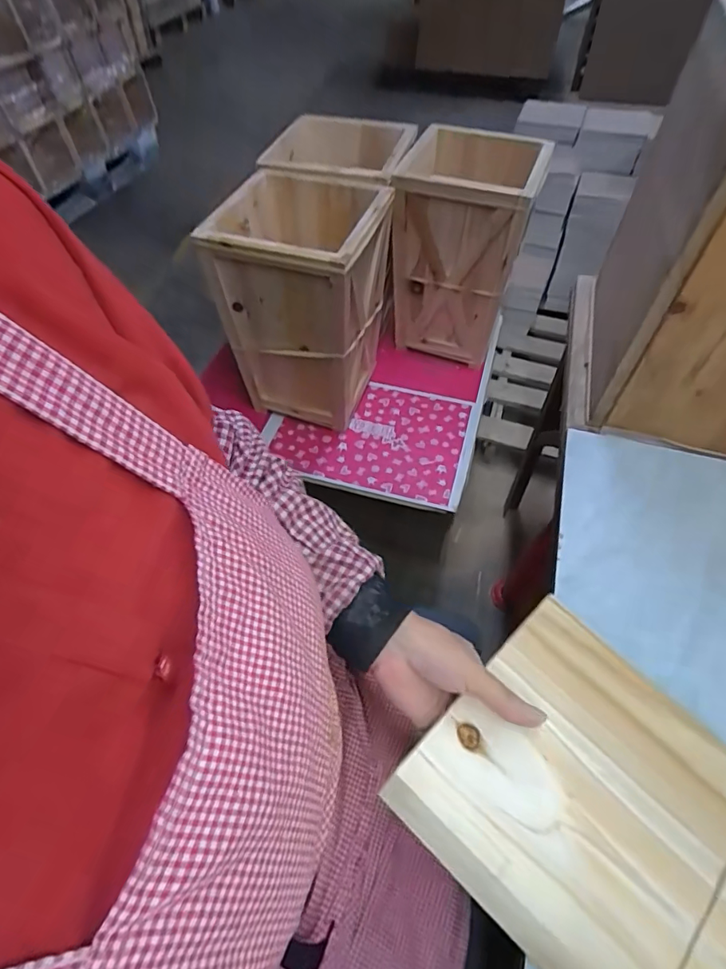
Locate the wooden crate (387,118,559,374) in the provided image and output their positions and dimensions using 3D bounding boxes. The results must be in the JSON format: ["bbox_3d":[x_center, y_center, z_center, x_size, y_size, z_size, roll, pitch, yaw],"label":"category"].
[{"bbox_3d":[0.191,-0.469,1.022,0.250,0.363,0.225,16,55,11],"label":"wooden crate"}]

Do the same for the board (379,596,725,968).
[{"bbox_3d":[0.215,0.276,0.346,0.212,0.018,0.352,-37,62,-24],"label":"board"}]

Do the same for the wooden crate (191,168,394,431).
[{"bbox_3d":[-0.104,-0.314,0.920,0.240,0.384,0.236,15,55,10],"label":"wooden crate"}]

